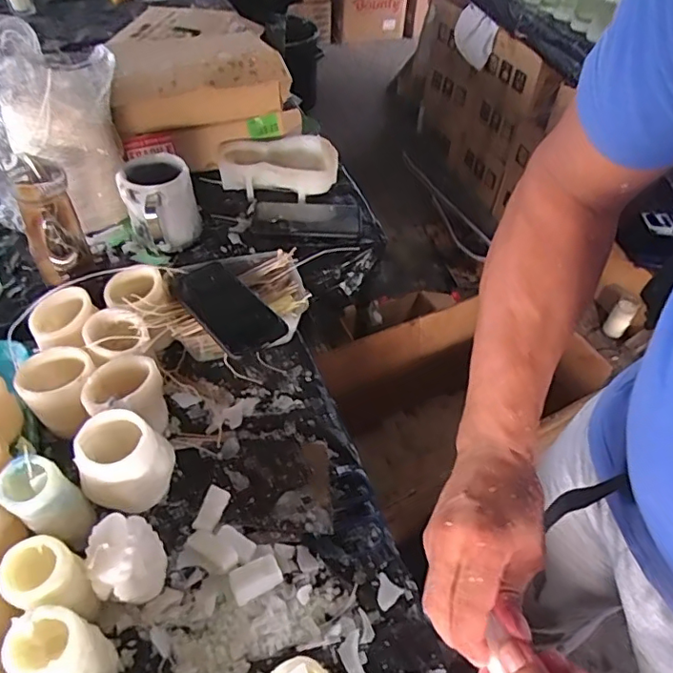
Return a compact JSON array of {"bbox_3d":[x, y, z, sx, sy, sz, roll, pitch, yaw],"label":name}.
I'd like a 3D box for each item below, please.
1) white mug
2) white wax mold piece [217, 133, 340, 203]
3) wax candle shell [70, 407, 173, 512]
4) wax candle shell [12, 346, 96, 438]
[{"bbox_3d":[-0.232,-0.173,0.711,0.086,0.101,0.113,-15,51,-17],"label":"white mug"},{"bbox_3d":[-0.089,-0.260,0.829,0.170,0.052,0.126,-16,52,-18],"label":"white wax mold piece"},{"bbox_3d":[-0.198,0.121,0.512,0.079,0.091,0.061,-5,49,-8],"label":"wax candle shell"},{"bbox_3d":[-0.292,0.061,0.578,0.070,0.077,0.059,-13,51,-15],"label":"wax candle shell"}]

